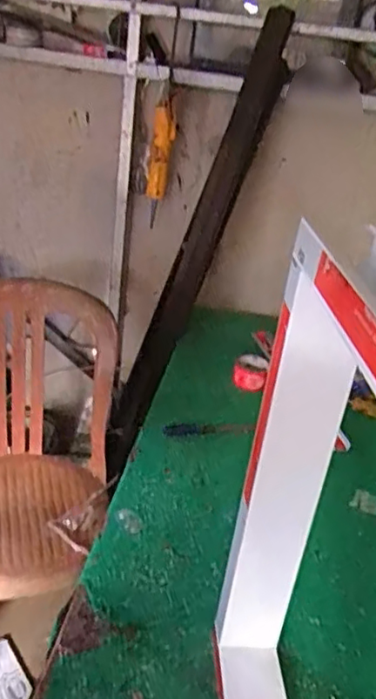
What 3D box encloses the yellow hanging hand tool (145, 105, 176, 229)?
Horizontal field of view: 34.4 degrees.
[{"bbox_3d":[-0.074,-0.446,1.539,0.056,0.361,0.047,3,54,-7],"label":"yellow hanging hand tool"}]

